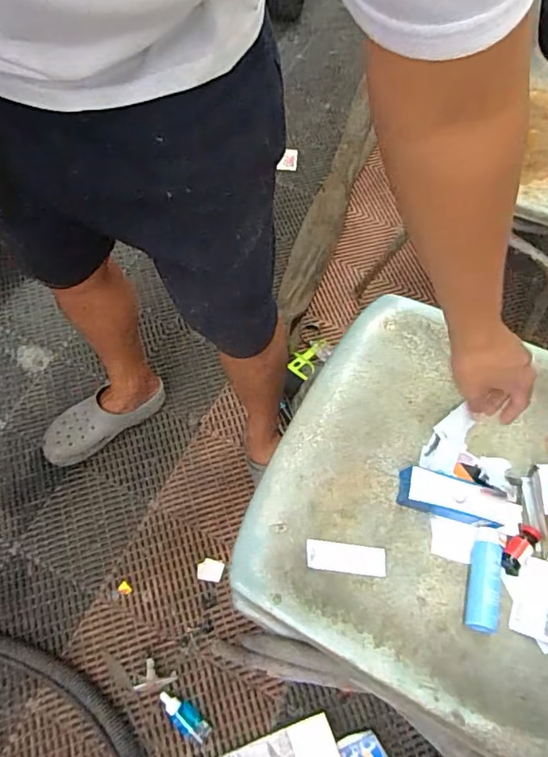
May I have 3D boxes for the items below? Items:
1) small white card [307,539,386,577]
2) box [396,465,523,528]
[{"bbox_3d":[0.081,0.200,0.562,0.090,0.006,0.030,11,67,-12],"label":"small white card"},{"bbox_3d":[0.223,0.146,0.594,0.148,0.034,0.043,16,63,6],"label":"box"}]

